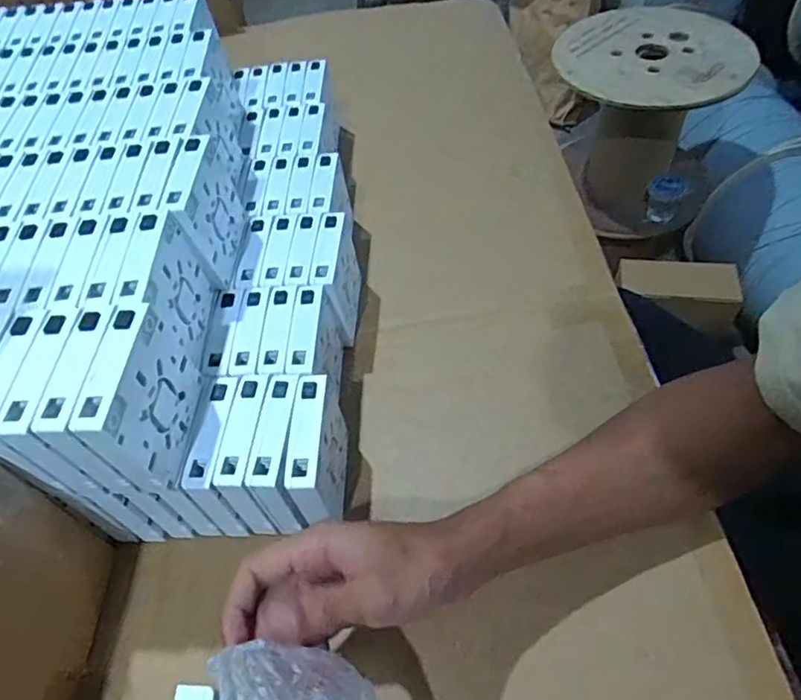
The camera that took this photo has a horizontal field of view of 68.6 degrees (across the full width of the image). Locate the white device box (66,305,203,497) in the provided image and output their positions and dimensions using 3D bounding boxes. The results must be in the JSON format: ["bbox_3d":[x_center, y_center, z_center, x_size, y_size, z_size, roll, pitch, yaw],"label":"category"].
[{"bbox_3d":[-0.157,0.029,0.363,0.025,0.086,0.091,-2,53,5],"label":"white device box"}]

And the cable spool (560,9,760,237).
[{"bbox_3d":[0.466,-0.442,1.185,0.337,0.330,0.330,16,57,18],"label":"cable spool"}]

